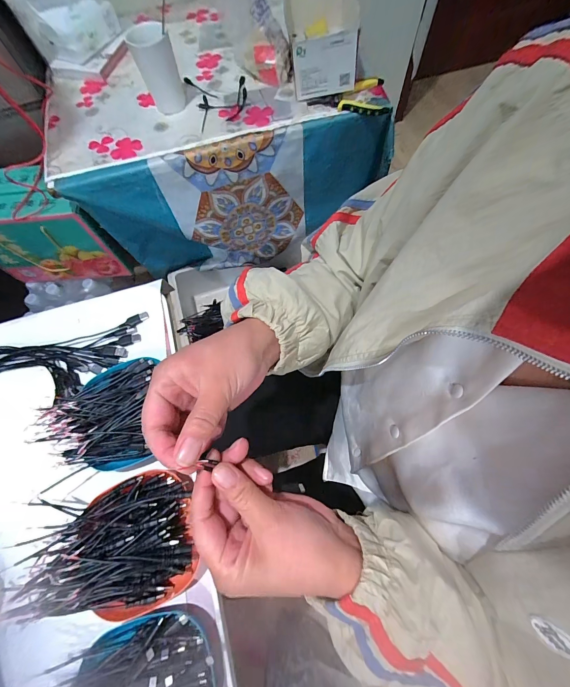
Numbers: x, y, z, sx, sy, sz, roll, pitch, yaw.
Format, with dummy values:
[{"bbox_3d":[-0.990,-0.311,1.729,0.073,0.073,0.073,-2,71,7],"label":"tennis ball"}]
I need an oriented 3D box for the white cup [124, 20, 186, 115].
[{"bbox_3d":[-0.251,-0.542,0.603,0.073,0.128,0.069,-1,69,2],"label":"white cup"}]

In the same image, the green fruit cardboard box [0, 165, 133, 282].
[{"bbox_3d":[-0.609,-0.293,0.783,0.340,0.241,0.152,-1,69,2],"label":"green fruit cardboard box"}]

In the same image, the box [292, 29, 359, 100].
[{"bbox_3d":[0.079,-0.533,0.577,0.124,0.094,0.023,-10,69,-2],"label":"box"}]

